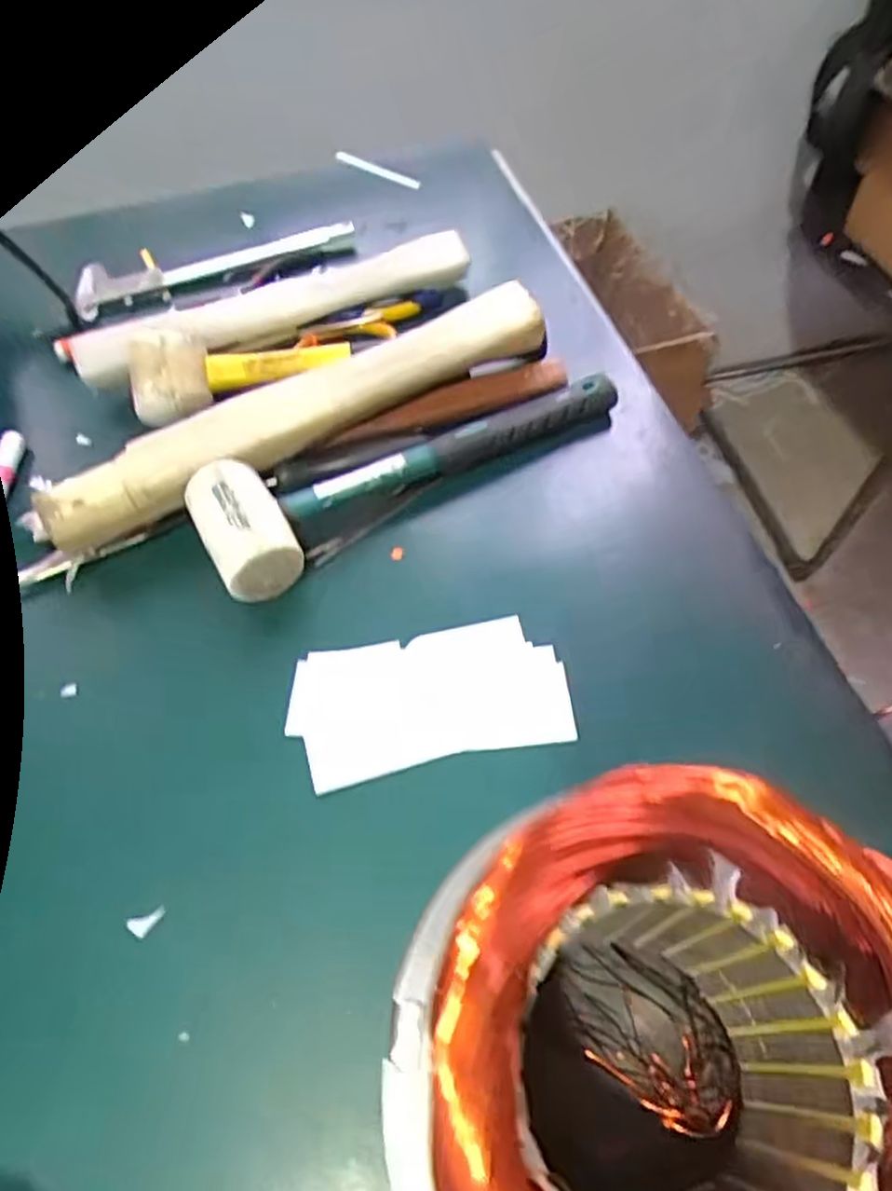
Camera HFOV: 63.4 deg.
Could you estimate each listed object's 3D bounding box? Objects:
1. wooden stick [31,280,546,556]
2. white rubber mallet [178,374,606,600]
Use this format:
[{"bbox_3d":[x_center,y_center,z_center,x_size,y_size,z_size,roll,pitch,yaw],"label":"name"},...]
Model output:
[{"bbox_3d":[-0.087,-0.116,0.449,0.330,0.043,0.048,-29,61,-15],"label":"wooden stick"},{"bbox_3d":[-0.017,-0.089,0.452,0.281,0.054,0.077,-29,60,-15],"label":"white rubber mallet"}]

